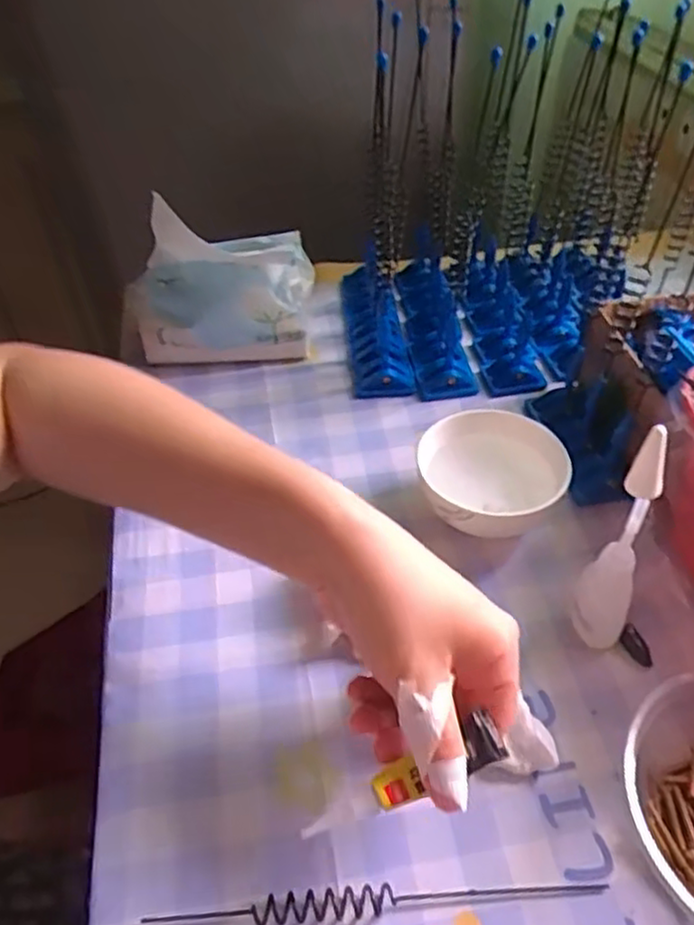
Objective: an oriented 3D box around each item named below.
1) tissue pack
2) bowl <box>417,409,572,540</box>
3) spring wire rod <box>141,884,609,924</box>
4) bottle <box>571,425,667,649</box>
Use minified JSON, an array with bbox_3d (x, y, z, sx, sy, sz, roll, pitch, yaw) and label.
[{"bbox_3d":[-0.099,-0.137,0.550,0.141,0.103,0.074,-6,46,-1],"label":"tissue pack"},{"bbox_3d":[0.089,0.013,0.429,0.085,0.048,0.087,-3,46,3],"label":"bowl"},{"bbox_3d":[0.012,0.185,0.293,0.190,0.007,0.011,-5,46,0],"label":"spring wire rod"},{"bbox_3d":[0.129,0.044,0.330,0.021,0.137,0.028,-17,47,-11],"label":"bottle"}]

